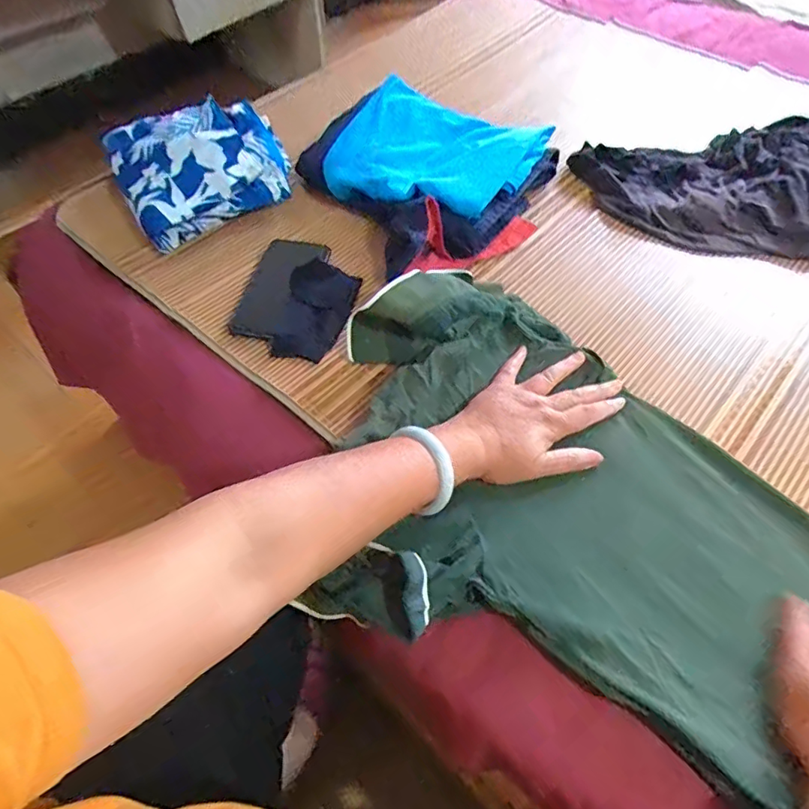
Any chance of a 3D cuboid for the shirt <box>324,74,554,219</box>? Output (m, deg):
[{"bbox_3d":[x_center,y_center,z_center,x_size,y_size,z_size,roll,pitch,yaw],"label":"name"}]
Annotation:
[{"bbox_3d":[0.040,-0.333,0.716,0.254,0.063,0.238,28,60,21],"label":"shirt"}]

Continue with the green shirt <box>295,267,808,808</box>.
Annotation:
[{"bbox_3d":[0.178,0.142,0.389,0.347,0.066,0.695,-37,63,-22],"label":"green shirt"}]

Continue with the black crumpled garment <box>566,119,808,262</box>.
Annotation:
[{"bbox_3d":[0.474,-0.285,0.696,0.437,0.046,0.263,-11,54,-5],"label":"black crumpled garment"}]

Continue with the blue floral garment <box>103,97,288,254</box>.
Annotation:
[{"bbox_3d":[-0.266,-0.322,0.716,0.224,0.098,0.159,-26,57,-16],"label":"blue floral garment"}]

